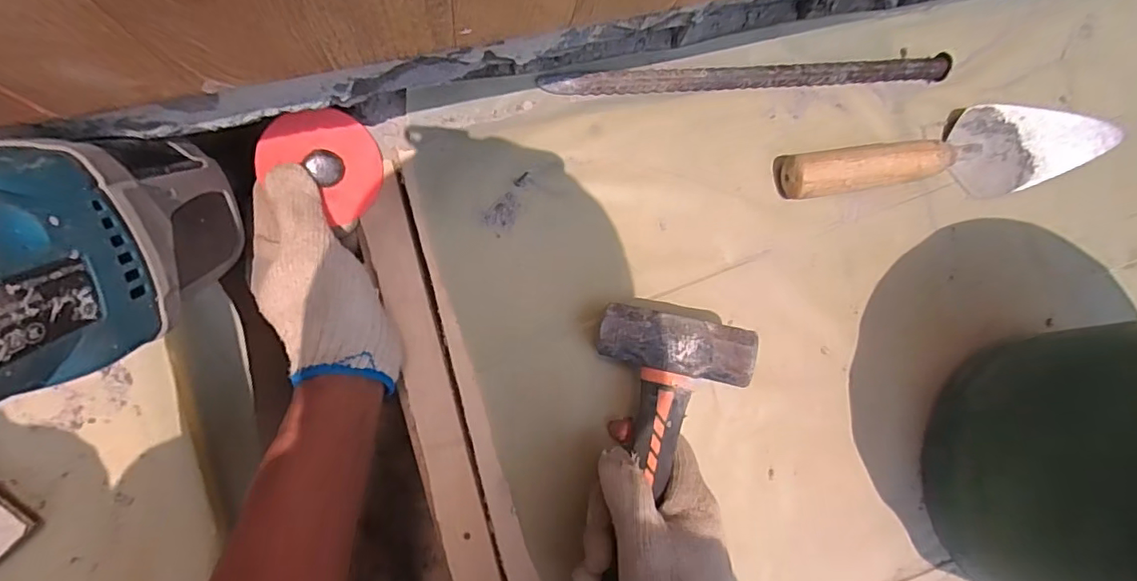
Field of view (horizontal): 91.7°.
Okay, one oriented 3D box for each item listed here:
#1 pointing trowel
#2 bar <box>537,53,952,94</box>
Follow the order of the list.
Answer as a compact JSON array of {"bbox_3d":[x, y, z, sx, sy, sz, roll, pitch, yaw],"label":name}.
[{"bbox_3d":[0.290,-0.101,0.429,0.253,0.044,0.072,-14,89,-8],"label":"pointing trowel"},{"bbox_3d":[0.141,-0.164,0.423,0.318,0.020,0.017,-5,88,-8],"label":"bar"}]

